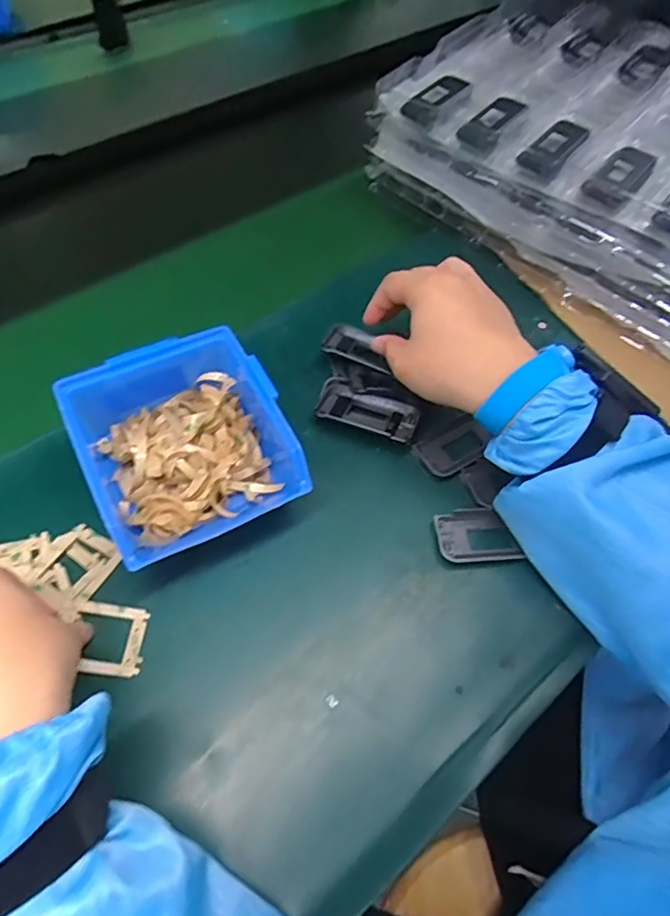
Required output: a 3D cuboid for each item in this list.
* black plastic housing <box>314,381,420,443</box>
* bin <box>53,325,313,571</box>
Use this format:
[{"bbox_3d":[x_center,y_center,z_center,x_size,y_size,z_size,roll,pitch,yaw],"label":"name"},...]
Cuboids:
[{"bbox_3d":[0.025,-0.034,0.429,0.075,0.017,0.039,24,59,14],"label":"black plastic housing"},{"bbox_3d":[-0.098,-0.005,0.376,0.122,0.069,0.132,-24,60,-17],"label":"bin"}]

